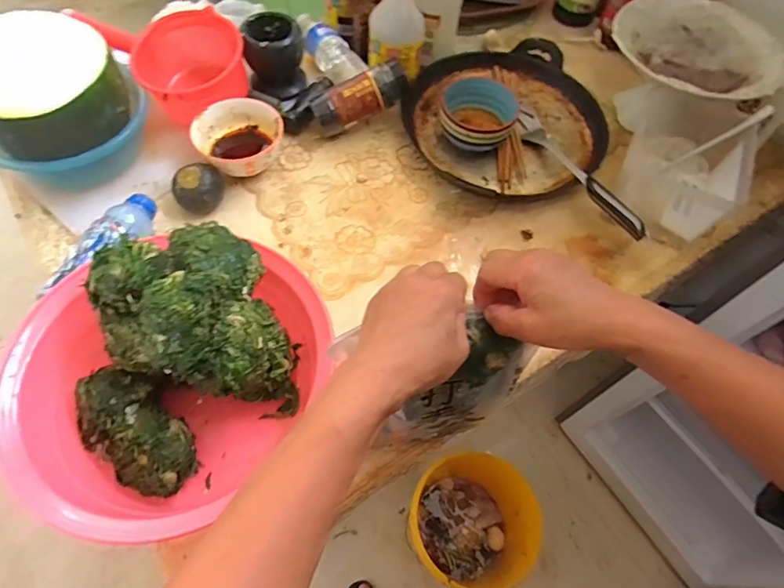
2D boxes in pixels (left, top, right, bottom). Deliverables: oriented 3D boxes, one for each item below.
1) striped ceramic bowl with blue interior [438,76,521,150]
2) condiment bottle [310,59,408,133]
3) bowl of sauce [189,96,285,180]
[{"bbox_3d":[0.137,-0.274,0.780,0.115,0.065,0.136,10,60,2],"label":"striped ceramic bowl with blue interior"},{"bbox_3d":[-0.049,-0.310,0.780,0.156,0.072,0.056,-27,64,1],"label":"condiment bottle"},{"bbox_3d":[-0.228,-0.226,0.733,0.122,0.063,0.122,1,60,-3],"label":"bowl of sauce"}]

